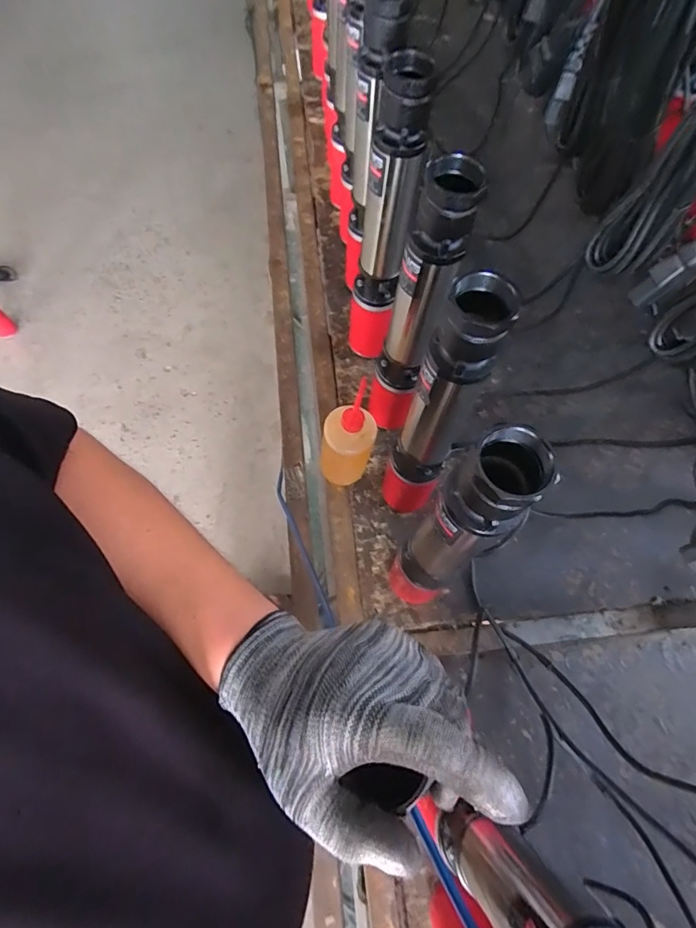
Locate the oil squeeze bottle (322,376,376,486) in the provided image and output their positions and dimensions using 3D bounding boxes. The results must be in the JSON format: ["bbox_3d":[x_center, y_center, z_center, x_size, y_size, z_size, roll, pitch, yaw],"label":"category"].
[{"bbox_3d":[0.001,-0.033,0.666,0.074,0.205,0.073,11,68,3],"label":"oil squeeze bottle"}]

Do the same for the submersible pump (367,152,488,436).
[{"bbox_3d":[0.078,-0.168,0.597,0.067,0.436,0.062,8,68,2],"label":"submersible pump"}]

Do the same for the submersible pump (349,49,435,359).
[{"bbox_3d":[0.044,-0.307,0.655,0.075,0.433,0.071,2,68,-1],"label":"submersible pump"}]

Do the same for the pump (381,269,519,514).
[{"bbox_3d":[0.092,-0.036,0.549,0.066,0.437,0.076,18,69,5],"label":"pump"}]

